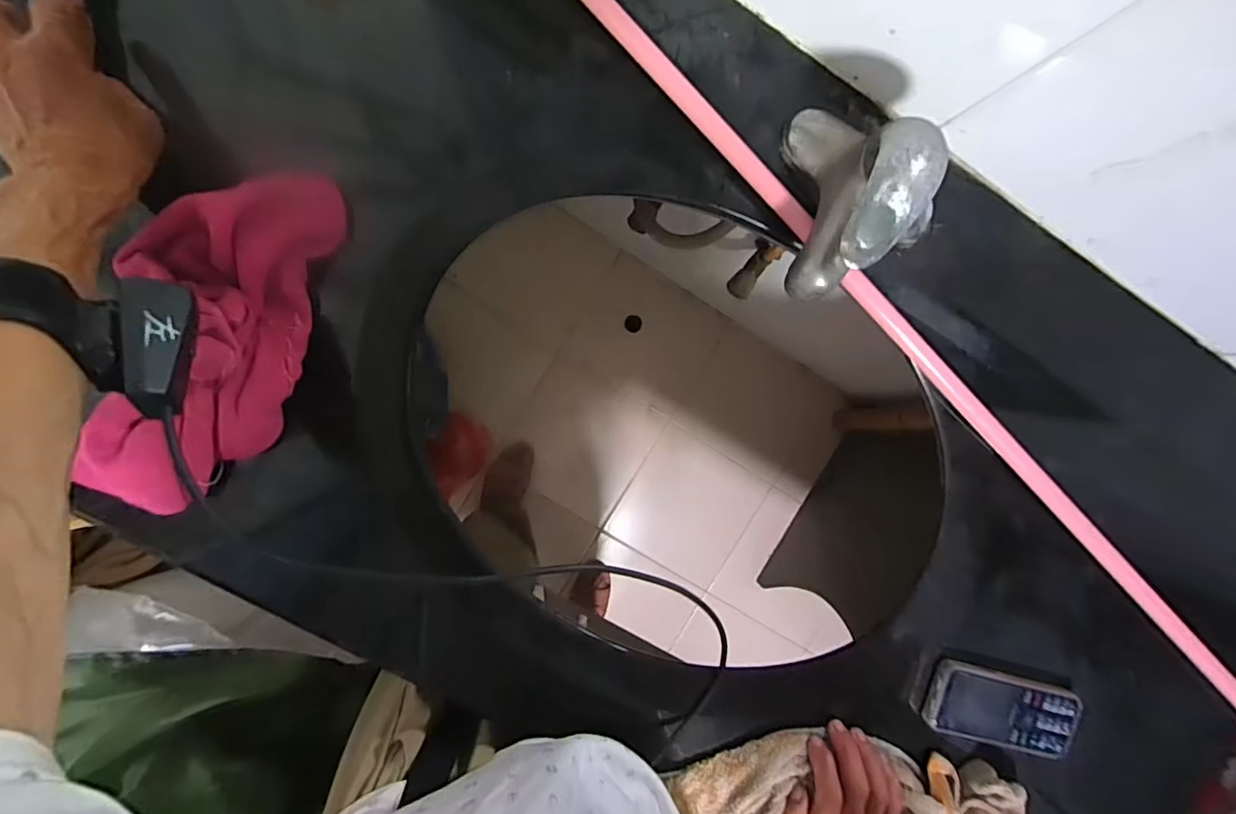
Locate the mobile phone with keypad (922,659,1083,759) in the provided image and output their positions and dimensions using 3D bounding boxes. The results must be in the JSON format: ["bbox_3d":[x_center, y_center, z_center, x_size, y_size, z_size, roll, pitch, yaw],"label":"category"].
[{"bbox_3d":[0.332,0.261,0.455,0.128,0.020,0.061,14,93,-6],"label":"mobile phone with keypad"}]

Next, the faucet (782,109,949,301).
[{"bbox_3d":[0.162,-0.144,0.367,0.073,0.114,0.143,6,95,-4],"label":"faucet"}]

